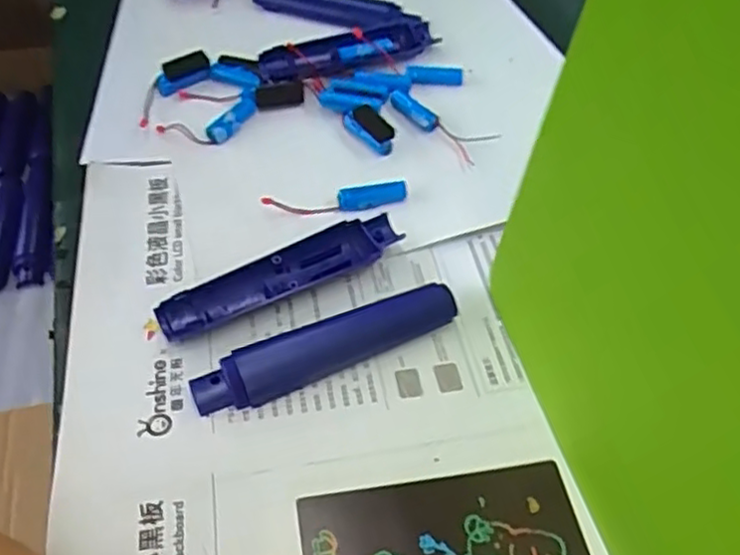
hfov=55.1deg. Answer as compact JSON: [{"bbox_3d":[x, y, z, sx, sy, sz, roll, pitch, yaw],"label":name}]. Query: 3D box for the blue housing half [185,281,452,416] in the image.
[{"bbox_3d":[-0.025,0.043,0.440,0.170,0.018,0.033,-19,52,-18],"label":"blue housing half"}]

